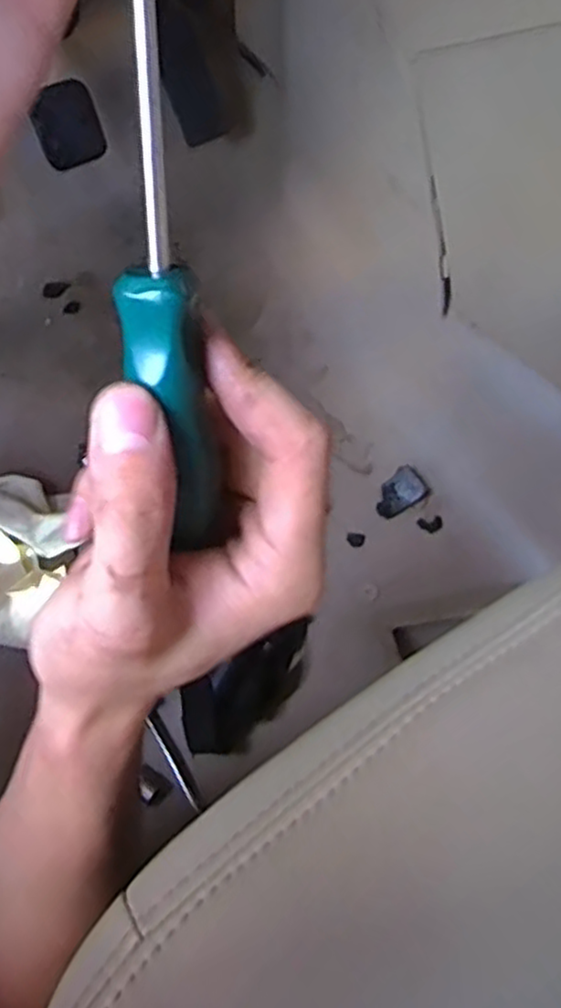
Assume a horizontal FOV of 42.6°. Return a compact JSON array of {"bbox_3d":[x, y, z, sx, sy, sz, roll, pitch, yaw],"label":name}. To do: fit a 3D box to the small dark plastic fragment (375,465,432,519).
[{"bbox_3d":[0.103,-0.008,0.626,0.047,0.018,0.033,-32,65,-17],"label":"small dark plastic fragment"}]

